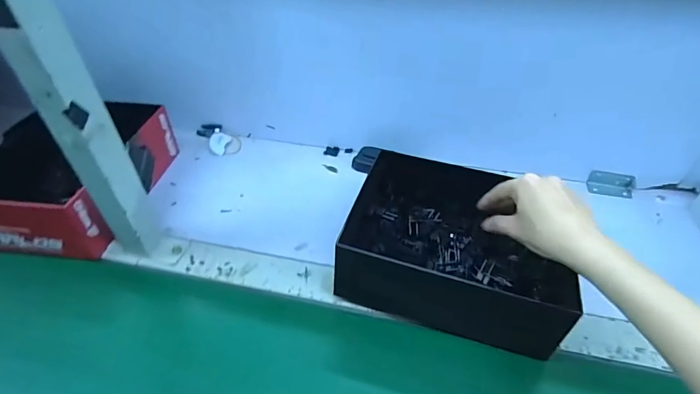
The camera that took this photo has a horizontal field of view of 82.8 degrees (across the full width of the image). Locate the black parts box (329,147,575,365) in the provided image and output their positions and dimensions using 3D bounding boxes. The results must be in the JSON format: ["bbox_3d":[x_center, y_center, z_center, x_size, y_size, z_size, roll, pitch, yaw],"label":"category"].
[{"bbox_3d":[0.125,0.047,0.468,0.227,0.091,0.208,14,43,15],"label":"black parts box"}]

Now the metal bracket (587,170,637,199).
[{"bbox_3d":[0.393,-0.019,0.595,0.063,0.027,0.024,11,42,12],"label":"metal bracket"}]

